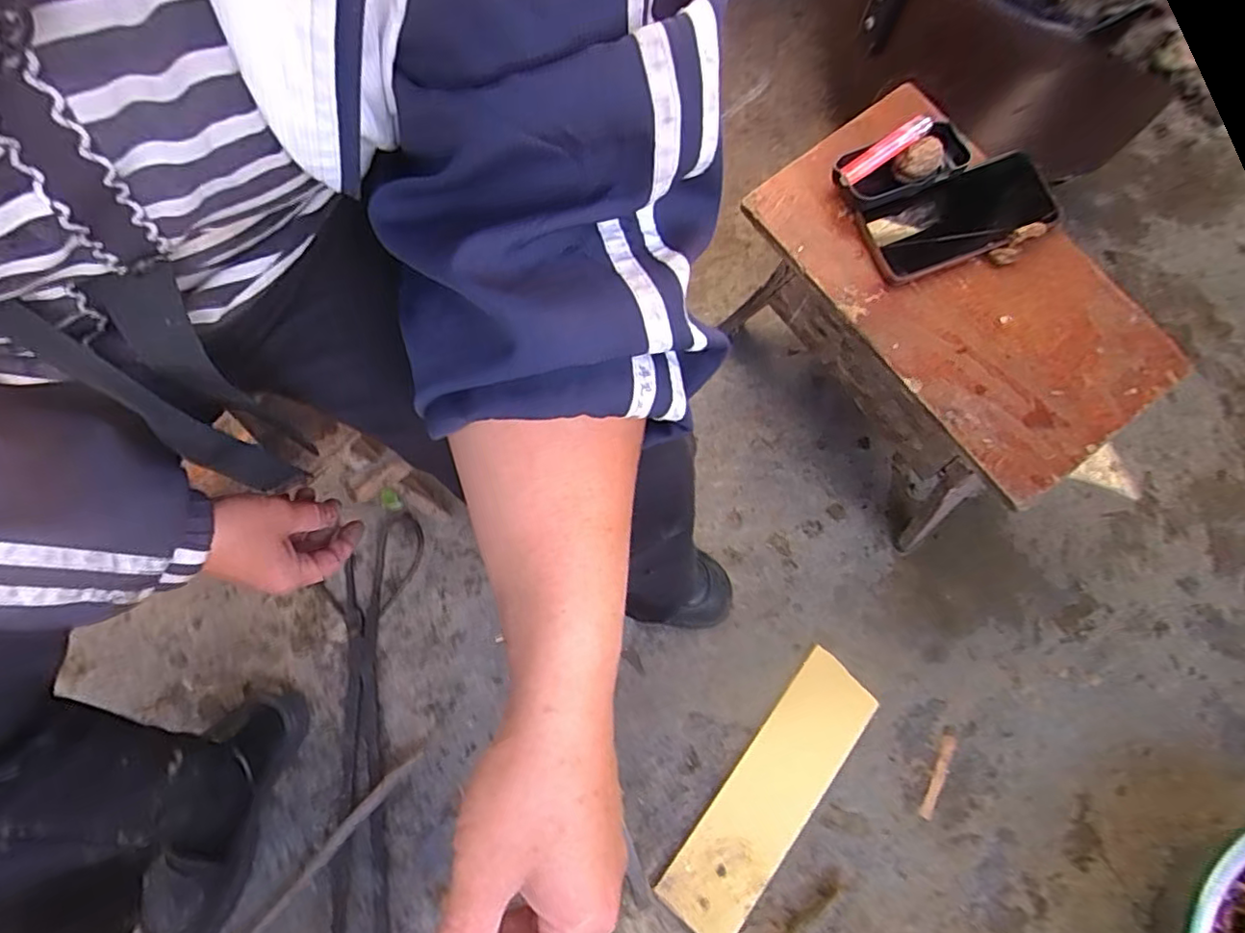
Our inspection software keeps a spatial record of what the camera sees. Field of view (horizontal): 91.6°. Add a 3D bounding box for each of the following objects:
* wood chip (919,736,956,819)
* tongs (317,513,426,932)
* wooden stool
[{"bbox_3d":[0.330,0.324,0.633,0.015,0.006,0.086,26,77,7],"label":"wood chip"},{"bbox_3d":[-0.275,0.298,0.631,0.099,0.012,0.489,0,75,0],"label":"tongs"},{"bbox_3d":[0.282,-0.129,0.612,0.205,0.263,0.343,-37,78,-9],"label":"wooden stool"}]

